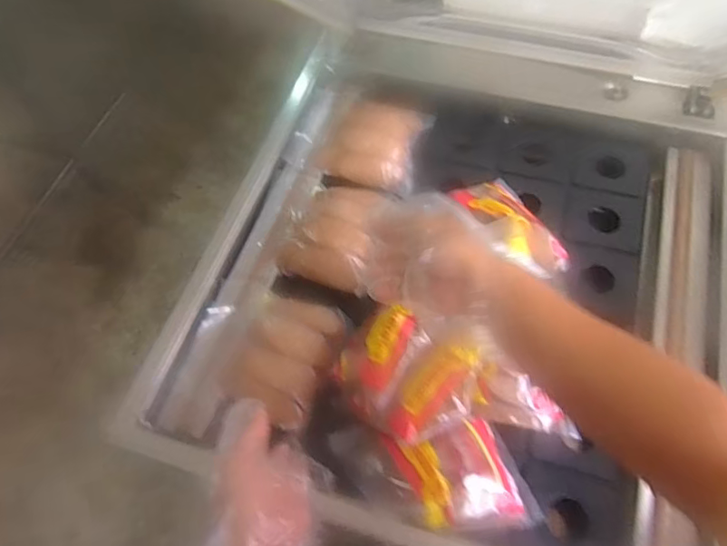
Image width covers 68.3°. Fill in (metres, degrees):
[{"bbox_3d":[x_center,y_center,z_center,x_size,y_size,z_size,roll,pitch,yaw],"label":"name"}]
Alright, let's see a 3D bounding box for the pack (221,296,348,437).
[{"bbox_3d":[-0.087,0.083,0.556,0.101,0.038,0.129,18,66,13],"label":"pack"}]

